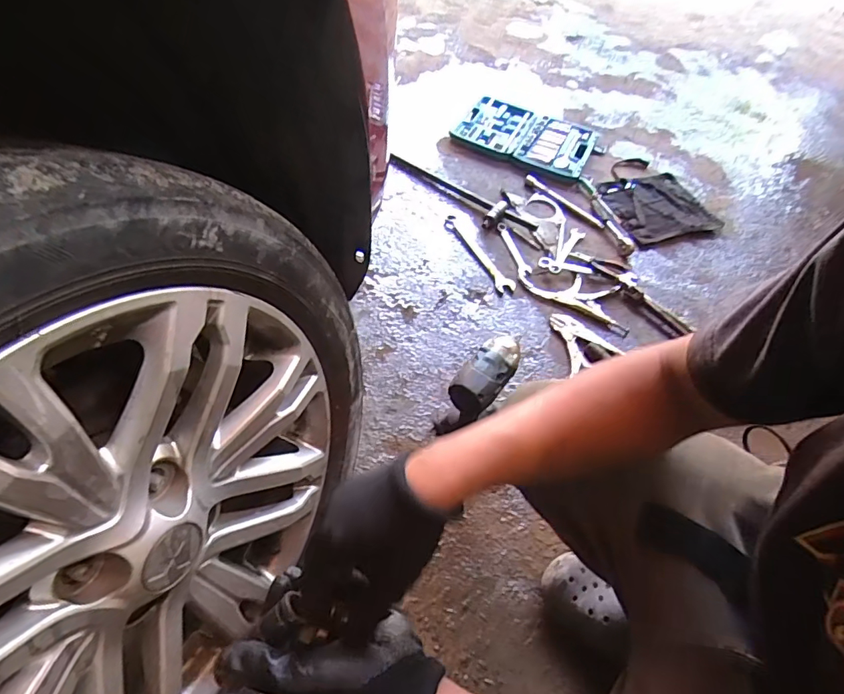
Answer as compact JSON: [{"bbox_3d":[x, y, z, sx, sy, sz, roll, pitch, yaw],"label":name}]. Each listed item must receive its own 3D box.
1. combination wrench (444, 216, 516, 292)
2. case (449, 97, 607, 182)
[{"bbox_3d":[0.129,-0.222,1.142,0.039,0.012,0.261,-22,61,-22],"label":"combination wrench"},{"bbox_3d":[0.307,-0.607,1.380,0.400,0.033,0.268,24,55,9],"label":"case"}]

